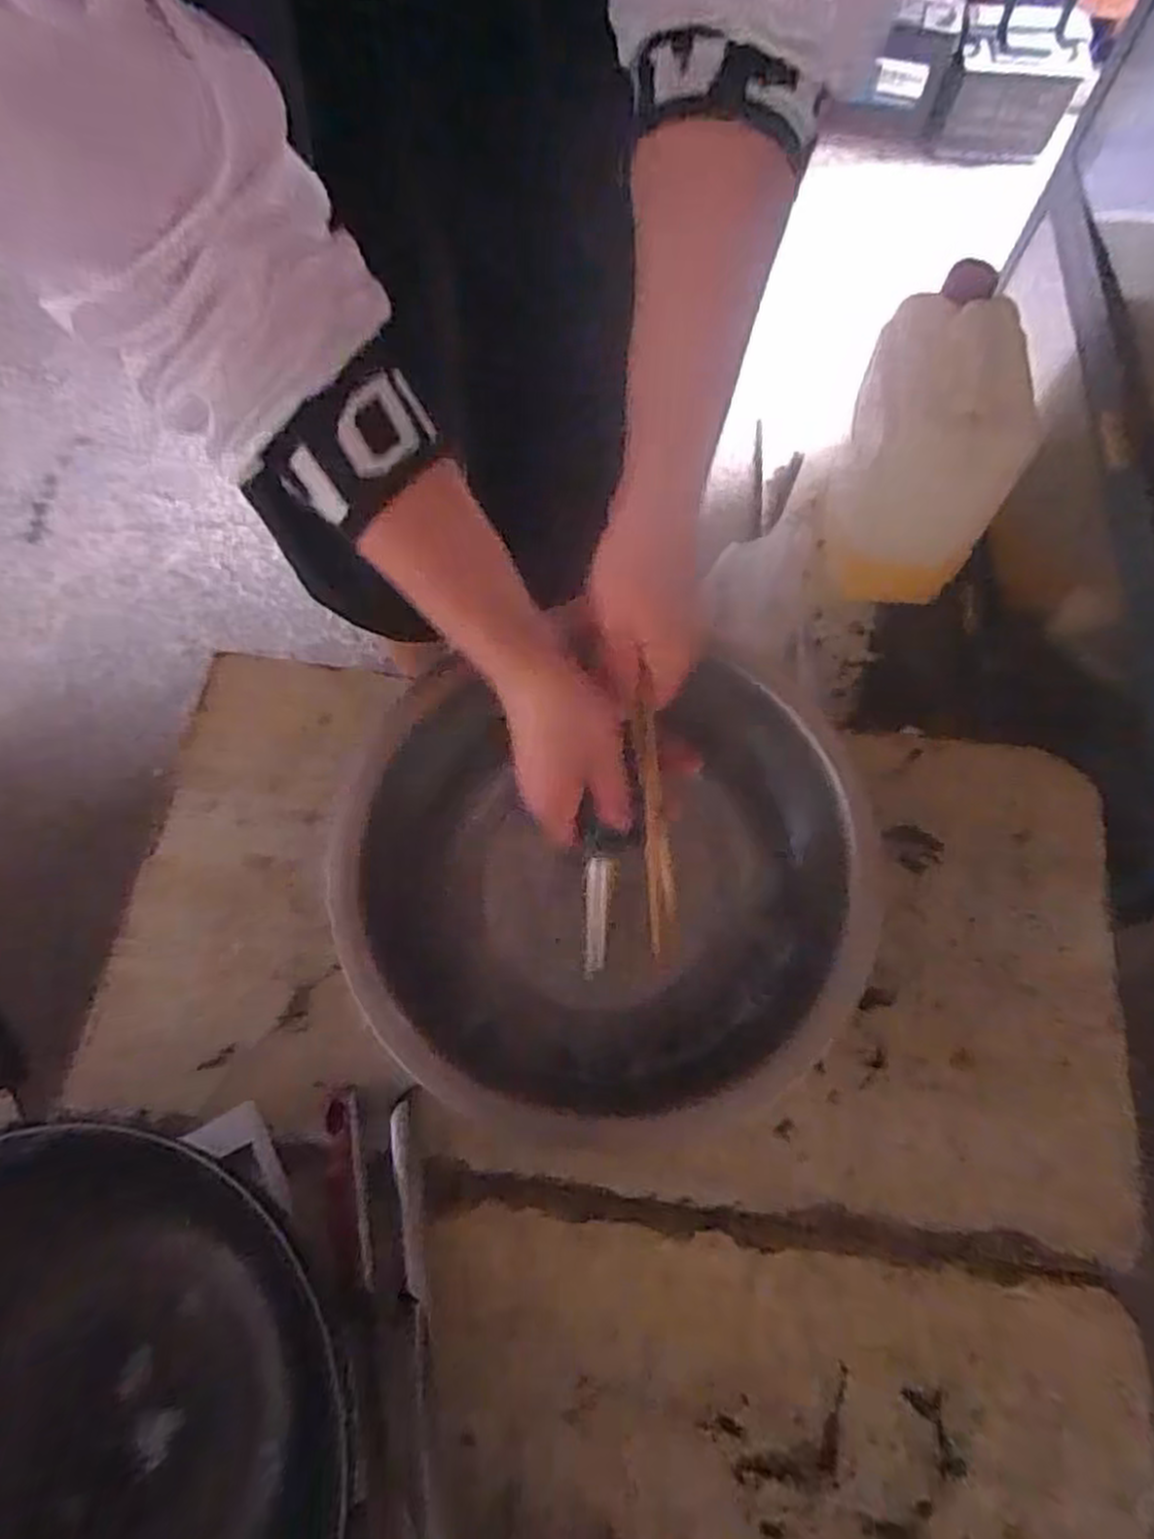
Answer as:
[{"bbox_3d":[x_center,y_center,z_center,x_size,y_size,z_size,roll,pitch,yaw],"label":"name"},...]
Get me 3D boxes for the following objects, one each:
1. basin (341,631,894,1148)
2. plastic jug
[{"bbox_3d":[0.016,0.087,0.494,0.312,0.101,0.286,0,69,0],"label":"basin"},{"bbox_3d":[0.447,-0.409,1.013,0.177,0.323,0.247,5,69,2],"label":"plastic jug"}]

